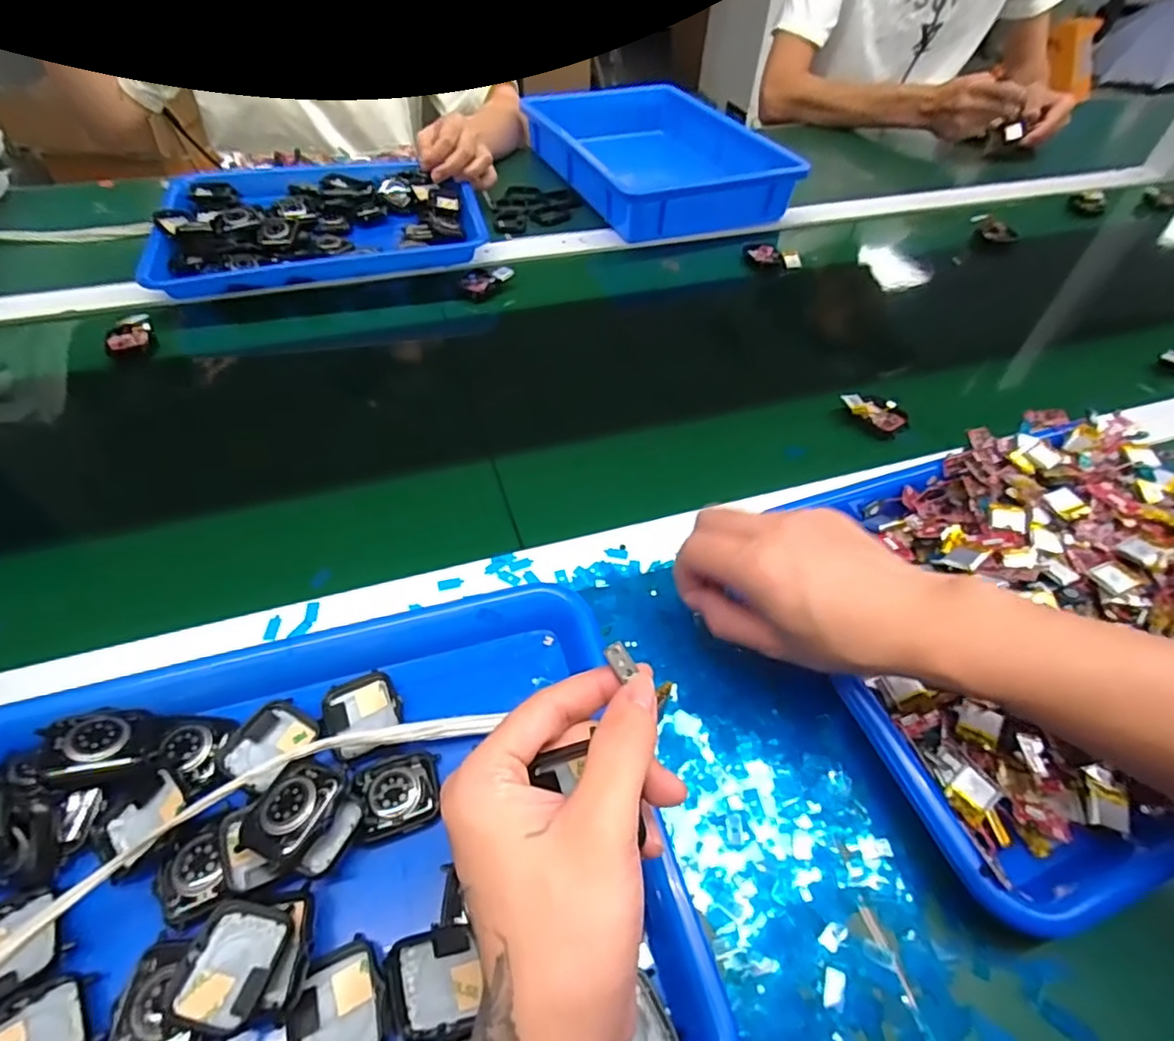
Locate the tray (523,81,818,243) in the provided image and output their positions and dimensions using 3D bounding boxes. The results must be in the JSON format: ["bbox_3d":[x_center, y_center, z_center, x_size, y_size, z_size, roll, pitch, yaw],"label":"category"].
[{"bbox_3d":[0.089,-0.488,0.803,0.247,0.072,0.343,-18,55,-17],"label":"tray"}]

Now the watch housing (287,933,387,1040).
[{"bbox_3d":[-0.102,0.202,0.246,0.037,0.013,0.043,-12,53,-12],"label":"watch housing"}]

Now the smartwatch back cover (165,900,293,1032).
[{"bbox_3d":[-0.147,0.184,0.247,0.036,0.009,0.041,9,51,4],"label":"smartwatch back cover"}]

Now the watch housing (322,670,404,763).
[{"bbox_3d":[-0.120,0.106,0.322,0.038,0.010,0.046,-17,54,-16],"label":"watch housing"}]

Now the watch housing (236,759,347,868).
[{"bbox_3d":[-0.136,0.136,0.279,0.035,0.018,0.043,14,52,8],"label":"watch housing"}]

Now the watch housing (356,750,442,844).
[{"bbox_3d":[-0.094,0.137,0.300,0.038,0.011,0.036,-12,53,-13],"label":"watch housing"}]

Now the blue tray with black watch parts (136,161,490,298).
[{"bbox_3d":[-0.293,-0.340,0.660,0.321,0.038,0.236,-13,53,-13],"label":"blue tray with black watch parts"}]

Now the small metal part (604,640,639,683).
[{"bbox_3d":[0.013,0.054,0.231,0.008,0.004,0.015,-33,88,-16],"label":"small metal part"}]

